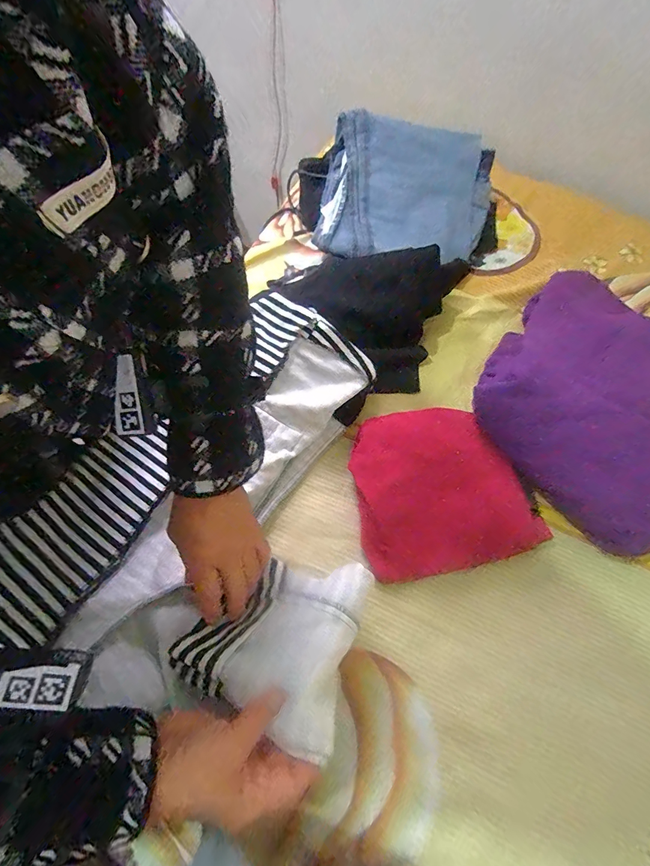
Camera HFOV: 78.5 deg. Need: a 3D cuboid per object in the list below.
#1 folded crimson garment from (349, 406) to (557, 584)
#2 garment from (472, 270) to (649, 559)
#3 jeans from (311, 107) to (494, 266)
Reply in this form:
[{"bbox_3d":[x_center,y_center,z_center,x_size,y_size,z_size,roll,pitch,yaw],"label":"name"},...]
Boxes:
[{"bbox_3d":[0.128,0.062,0.467,0.189,0.051,0.187,-9,63,-9],"label":"folded crimson garment"},{"bbox_3d":[0.356,-0.054,0.510,0.266,0.093,0.332,35,65,14],"label":"garment"},{"bbox_3d":[0.120,-0.347,0.582,0.247,0.061,0.220,9,87,-1],"label":"jeans"}]

